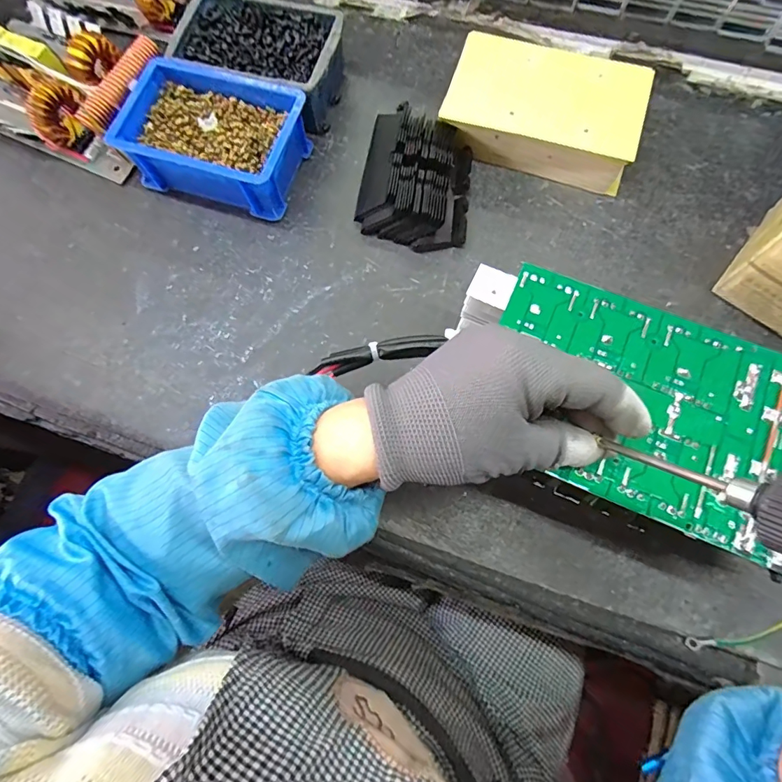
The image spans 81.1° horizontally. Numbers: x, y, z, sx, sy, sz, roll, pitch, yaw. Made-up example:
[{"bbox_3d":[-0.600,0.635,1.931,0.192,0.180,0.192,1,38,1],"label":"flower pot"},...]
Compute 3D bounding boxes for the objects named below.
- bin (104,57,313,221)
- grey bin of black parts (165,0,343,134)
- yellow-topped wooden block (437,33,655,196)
[{"bbox_3d":[-0.154,-0.222,0.404,0.149,0.052,0.106,18,76,7],"label":"bin"},{"bbox_3d":[-0.122,-0.311,0.428,0.144,0.051,0.107,16,76,6],"label":"grey bin of black parts"},{"bbox_3d":[0.137,-0.253,0.413,0.170,0.046,0.106,18,76,7],"label":"yellow-topped wooden block"}]

